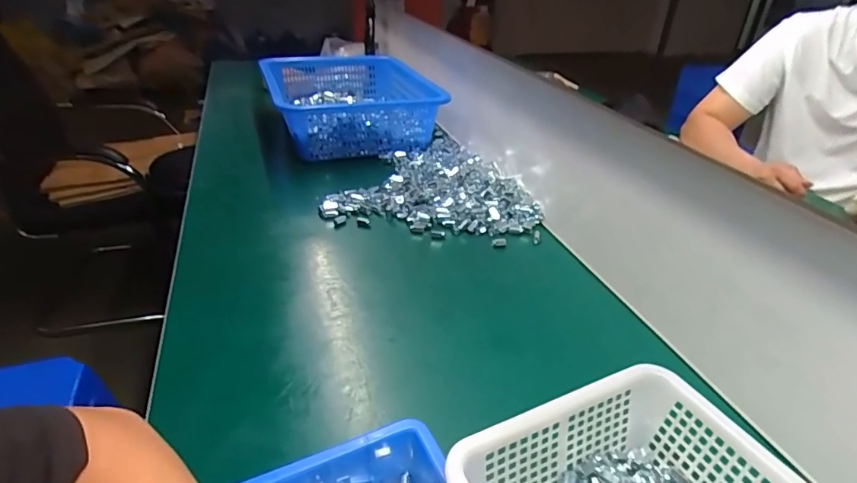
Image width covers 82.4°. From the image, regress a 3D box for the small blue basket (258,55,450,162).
[{"bbox_3d":[-0.197,-0.350,1.193,0.362,0.108,0.482,-8,34,-16],"label":"small blue basket"}]

